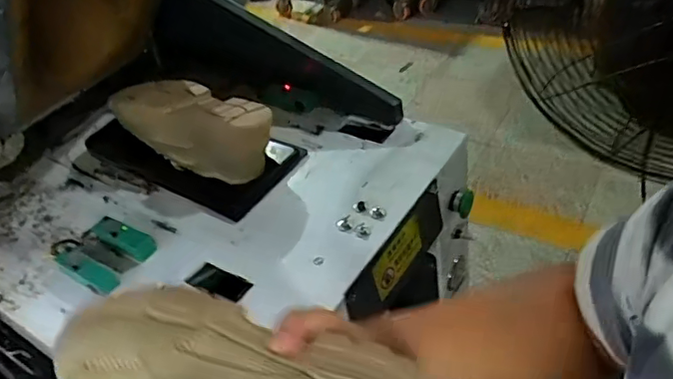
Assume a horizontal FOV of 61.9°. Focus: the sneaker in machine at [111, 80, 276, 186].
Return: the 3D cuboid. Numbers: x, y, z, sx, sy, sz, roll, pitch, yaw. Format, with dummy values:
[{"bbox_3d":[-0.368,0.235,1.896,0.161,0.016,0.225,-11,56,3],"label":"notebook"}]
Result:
[{"bbox_3d":[-0.194,-0.084,0.769,0.253,0.093,0.105,26,51,32],"label":"sneaker in machine"}]

